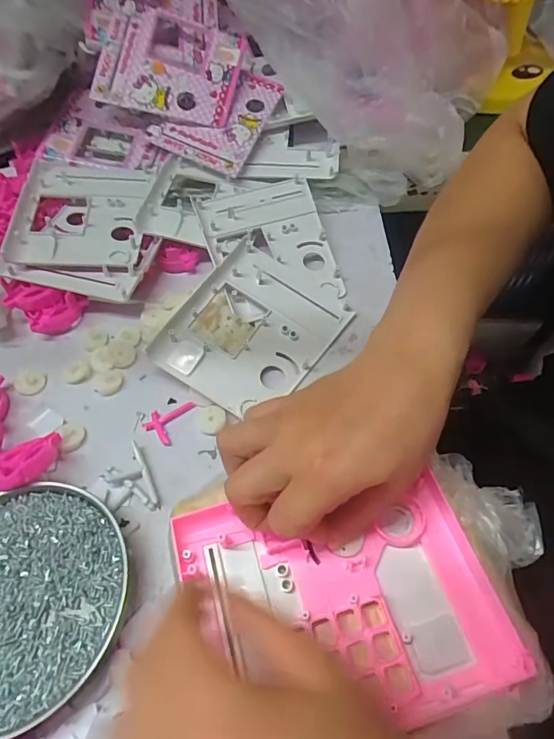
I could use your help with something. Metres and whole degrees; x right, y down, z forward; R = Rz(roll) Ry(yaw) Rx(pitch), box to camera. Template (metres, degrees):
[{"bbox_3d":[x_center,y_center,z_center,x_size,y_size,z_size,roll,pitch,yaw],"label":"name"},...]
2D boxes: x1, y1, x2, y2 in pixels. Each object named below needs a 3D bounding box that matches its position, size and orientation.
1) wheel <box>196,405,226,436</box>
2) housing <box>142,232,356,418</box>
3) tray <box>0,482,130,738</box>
[{"bbox_3d":[-0.051,0.039,0.359,0.023,0.007,0.024,-1,56,1],"label":"wheel"},{"bbox_3d":[-0.020,-0.032,0.394,0.119,0.015,0.137,35,67,4],"label":"housing"},{"bbox_3d":[-0.162,0.141,0.283,0.130,0.019,0.133,-1,56,1],"label":"tray"}]

